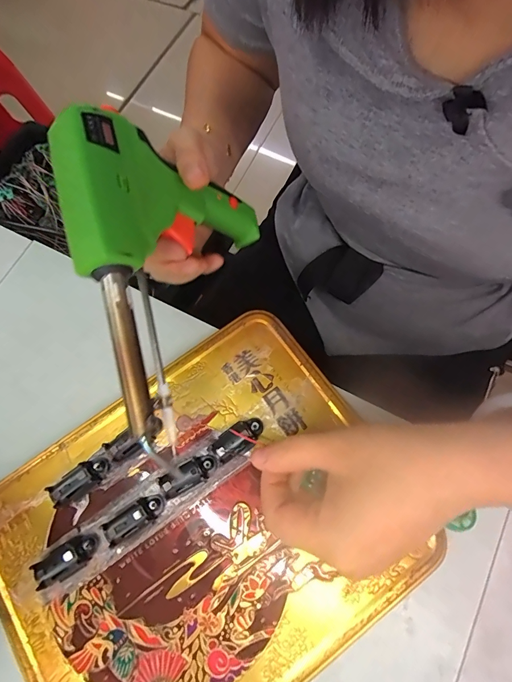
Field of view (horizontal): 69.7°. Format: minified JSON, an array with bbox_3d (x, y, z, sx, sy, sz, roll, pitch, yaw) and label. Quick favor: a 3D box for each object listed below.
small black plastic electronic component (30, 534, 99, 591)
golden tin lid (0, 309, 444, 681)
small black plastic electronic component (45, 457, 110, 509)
[{"bbox_3d":[-0.110,0.126,0.213,0.034,0.016,0.019,-34,74,-8],"label":"small black plastic electronic component"},{"bbox_3d":[-0.035,0.112,0.216,0.232,0.012,0.189,-35,74,-8],"label":"golden tin lid"},{"bbox_3d":[-0.109,0.086,0.228,0.035,0.013,0.016,-37,74,-8],"label":"small black plastic electronic component"}]

